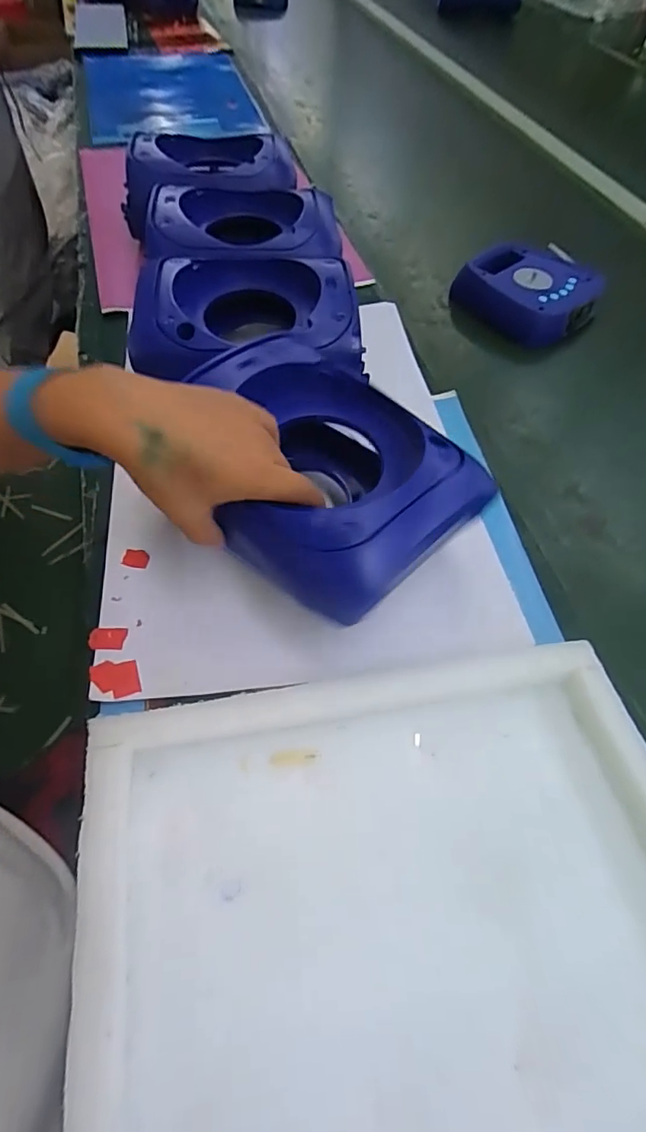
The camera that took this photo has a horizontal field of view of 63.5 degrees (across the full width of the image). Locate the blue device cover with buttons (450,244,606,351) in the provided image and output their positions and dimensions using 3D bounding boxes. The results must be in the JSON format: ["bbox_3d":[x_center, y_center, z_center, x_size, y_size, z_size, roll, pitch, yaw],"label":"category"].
[{"bbox_3d":[0.281,-0.376,0.718,0.172,0.048,0.169,-38,66,-24],"label":"blue device cover with buttons"}]

